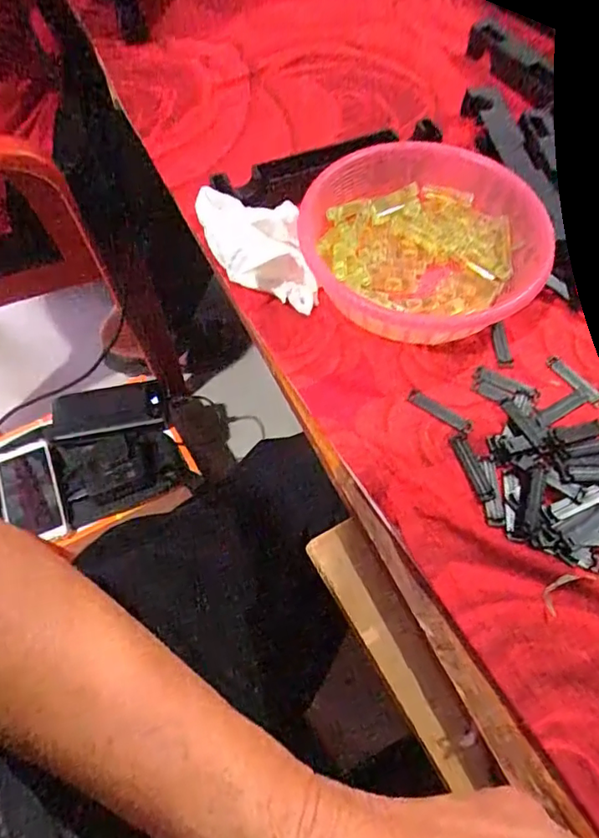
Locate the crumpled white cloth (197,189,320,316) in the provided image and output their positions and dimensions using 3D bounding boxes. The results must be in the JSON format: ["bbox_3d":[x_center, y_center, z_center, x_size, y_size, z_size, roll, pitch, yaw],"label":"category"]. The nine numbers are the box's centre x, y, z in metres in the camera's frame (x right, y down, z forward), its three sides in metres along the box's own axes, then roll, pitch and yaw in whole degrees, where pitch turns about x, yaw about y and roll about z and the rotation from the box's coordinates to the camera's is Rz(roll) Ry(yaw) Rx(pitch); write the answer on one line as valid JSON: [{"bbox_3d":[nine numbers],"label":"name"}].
[{"bbox_3d":[-0.027,-0.117,0.385,0.069,0.066,0.071,-15,63,-7],"label":"crumpled white cloth"}]

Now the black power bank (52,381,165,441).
[{"bbox_3d":[-0.264,-0.011,0.754,0.152,0.023,0.071,-5,62,-3],"label":"black power bank"}]

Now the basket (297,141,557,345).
[{"bbox_3d":[0.097,-0.126,0.402,0.176,0.047,0.164,0,62,0],"label":"basket"}]

